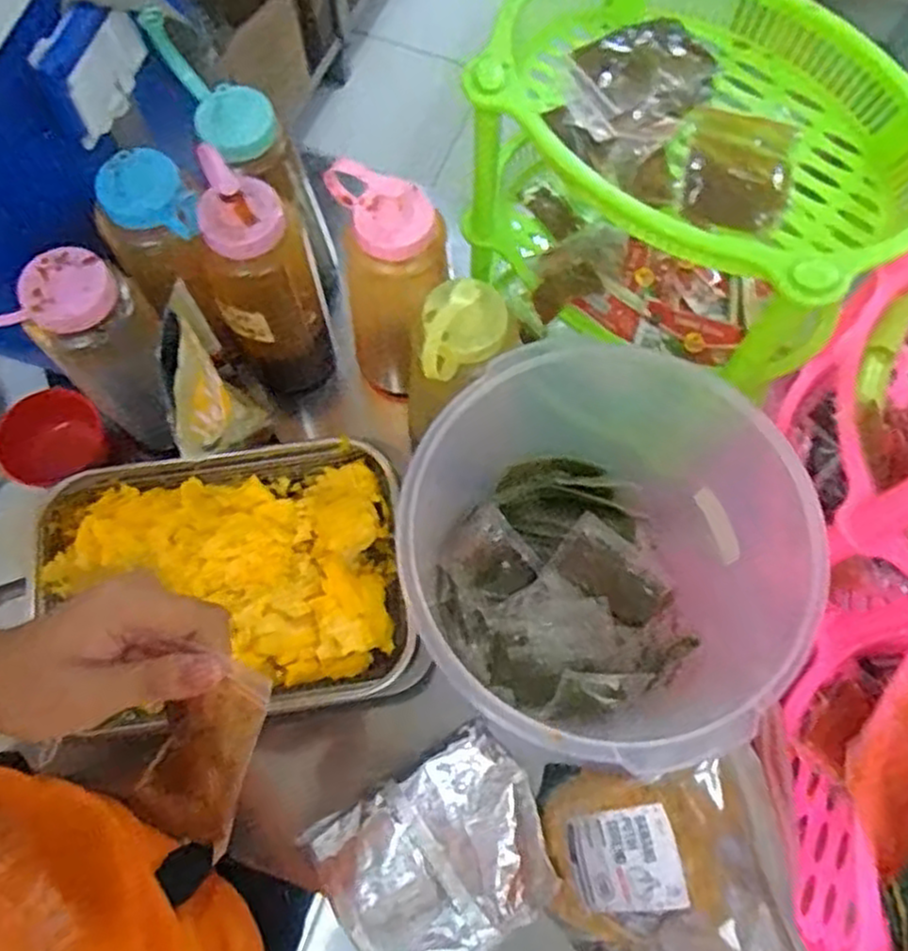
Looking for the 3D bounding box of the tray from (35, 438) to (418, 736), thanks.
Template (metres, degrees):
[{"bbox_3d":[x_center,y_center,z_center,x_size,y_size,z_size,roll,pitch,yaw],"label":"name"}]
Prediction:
[{"bbox_3d":[-0.182,0.087,0.610,0.274,0.050,0.192,-8,71,-3],"label":"tray"}]

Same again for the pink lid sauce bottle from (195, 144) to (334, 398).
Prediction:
[{"bbox_3d":[-0.160,-0.152,0.643,0.083,0.253,0.084,-28,74,-9],"label":"pink lid sauce bottle"}]

